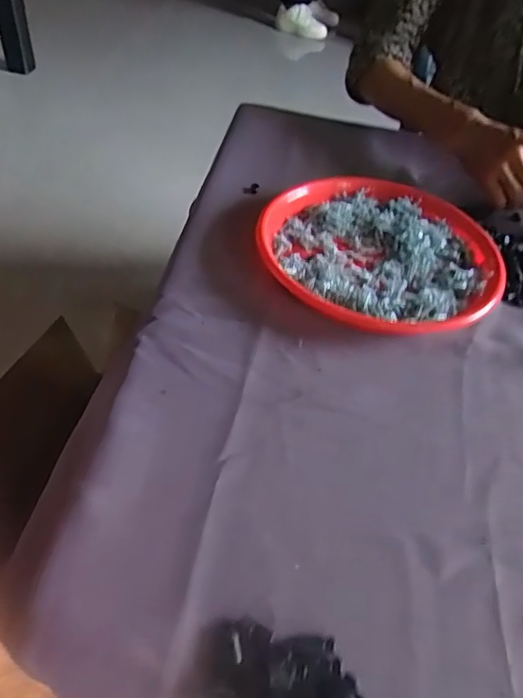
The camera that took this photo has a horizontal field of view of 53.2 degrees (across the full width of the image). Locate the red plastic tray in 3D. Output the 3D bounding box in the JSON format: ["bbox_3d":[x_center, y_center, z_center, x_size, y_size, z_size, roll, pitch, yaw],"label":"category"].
[{"bbox_3d":[0.117,-0.098,0.526,0.234,0.030,0.216,16,48,9],"label":"red plastic tray"}]

